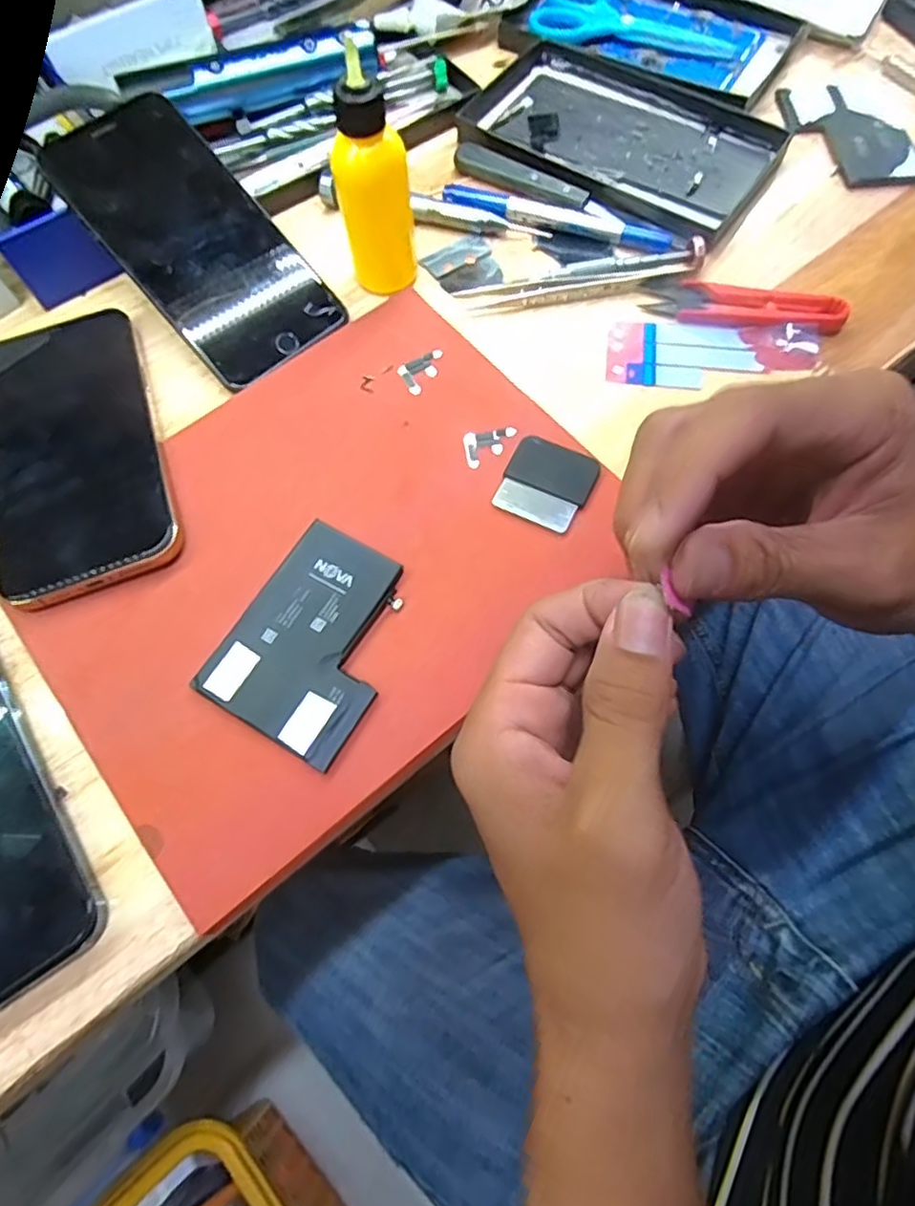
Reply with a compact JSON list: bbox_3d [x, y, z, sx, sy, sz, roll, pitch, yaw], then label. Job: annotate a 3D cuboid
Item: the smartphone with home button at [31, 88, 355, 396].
[{"bbox_3d":[-0.130,-0.182,0.320,0.076,0.006,0.147,-42,95,-14],"label":"smartphone with home button"}]

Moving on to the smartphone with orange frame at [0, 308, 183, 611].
[{"bbox_3d":[-0.180,-0.075,0.295,0.076,0.010,0.157,-19,71,-7],"label":"smartphone with orange frame"}]

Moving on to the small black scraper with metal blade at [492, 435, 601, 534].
[{"bbox_3d":[0.041,-0.055,0.292,0.039,0.004,0.042,25,72,9],"label":"small black scraper with metal blade"}]

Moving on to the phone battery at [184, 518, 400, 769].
[{"bbox_3d":[-0.057,0.013,0.264,0.066,0.004,0.087,30,72,10],"label":"phone battery"}]

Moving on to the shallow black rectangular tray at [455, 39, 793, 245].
[{"bbox_3d":[0.096,-0.286,0.389,0.179,0.014,0.108,34,73,11],"label":"shallow black rectangular tray"}]

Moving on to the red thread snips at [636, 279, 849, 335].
[{"bbox_3d":[0.149,-0.156,0.331,0.098,0.012,0.023,11,70,4],"label":"red thread snips"}]

